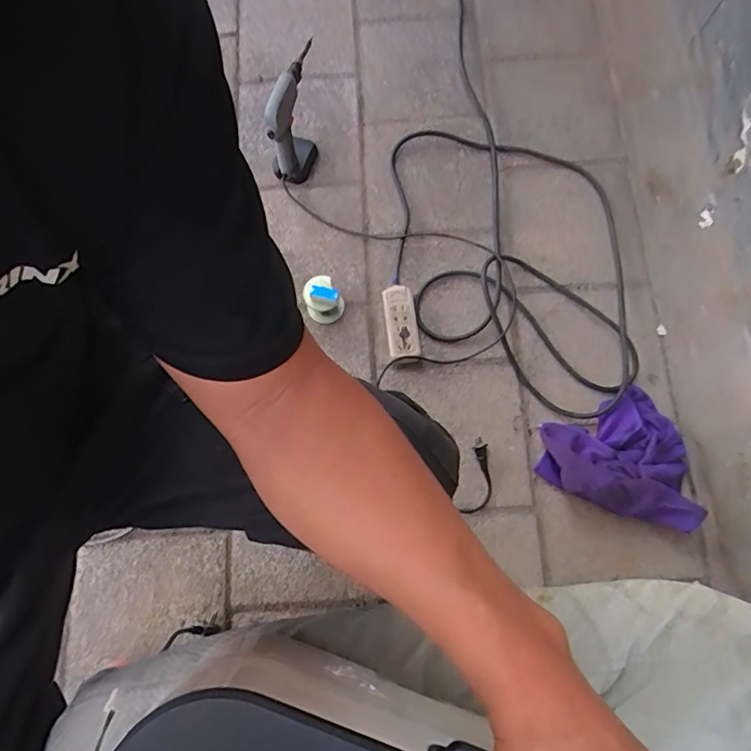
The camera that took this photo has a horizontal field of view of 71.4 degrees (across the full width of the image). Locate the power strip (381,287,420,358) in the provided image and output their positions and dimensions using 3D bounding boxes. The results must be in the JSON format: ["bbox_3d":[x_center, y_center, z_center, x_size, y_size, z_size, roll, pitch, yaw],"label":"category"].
[{"bbox_3d":[0.045,-0.094,0.918,0.052,0.030,0.126,-7,75,-1],"label":"power strip"}]

